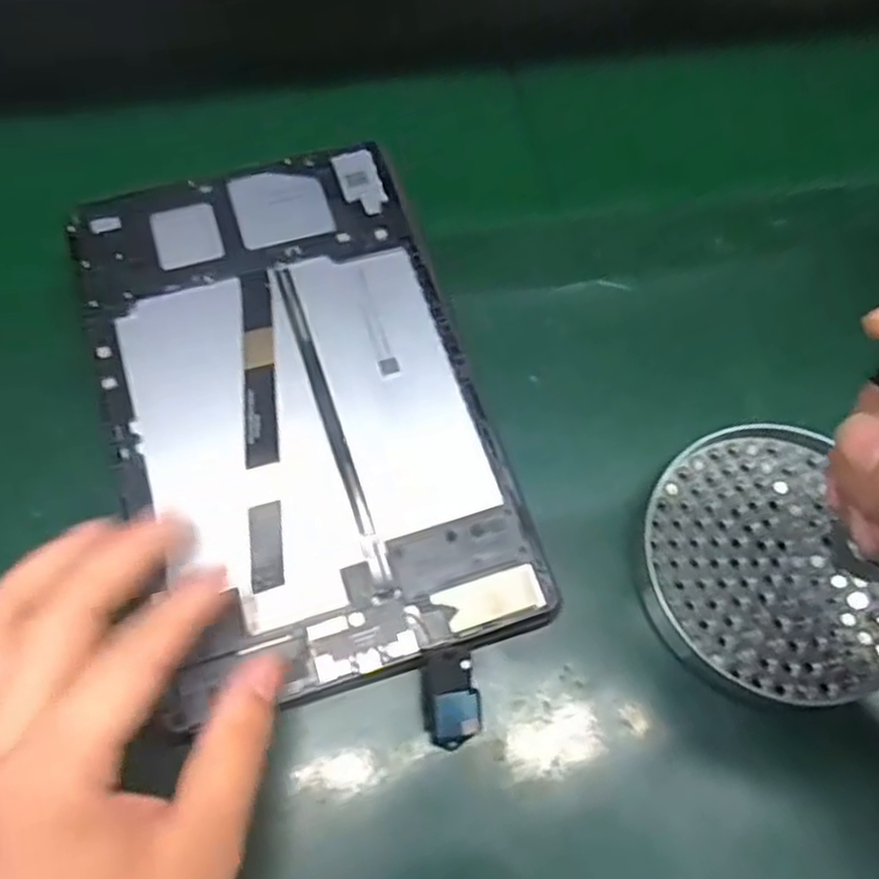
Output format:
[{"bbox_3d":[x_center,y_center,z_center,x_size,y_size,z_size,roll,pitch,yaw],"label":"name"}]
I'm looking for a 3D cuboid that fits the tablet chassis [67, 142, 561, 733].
[{"bbox_3d":[-0.060,-0.020,0.329,0.147,0.012,0.237,-16,70,-9],"label":"tablet chassis"}]

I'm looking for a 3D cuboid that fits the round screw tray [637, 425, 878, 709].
[{"bbox_3d":[0.136,0.050,0.331,0.100,0.016,0.114,-1,65,-3],"label":"round screw tray"}]

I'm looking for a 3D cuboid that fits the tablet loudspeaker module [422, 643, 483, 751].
[{"bbox_3d":[0.005,0.098,0.297,0.020,0.007,0.041,-10,104,-7],"label":"tablet loudspeaker module"}]

